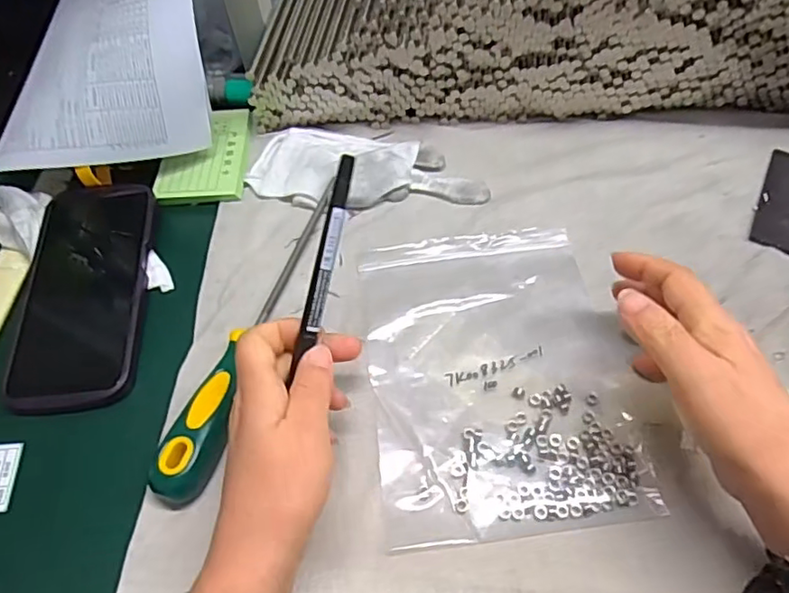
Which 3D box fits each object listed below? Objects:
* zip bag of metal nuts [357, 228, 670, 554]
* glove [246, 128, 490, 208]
[{"bbox_3d":[0.059,0.044,0.370,0.147,0.008,0.198,-8,57,-1],"label":"zip bag of metal nuts"},{"bbox_3d":[-0.021,-0.095,0.460,0.179,0.011,0.071,11,59,11],"label":"glove"}]

